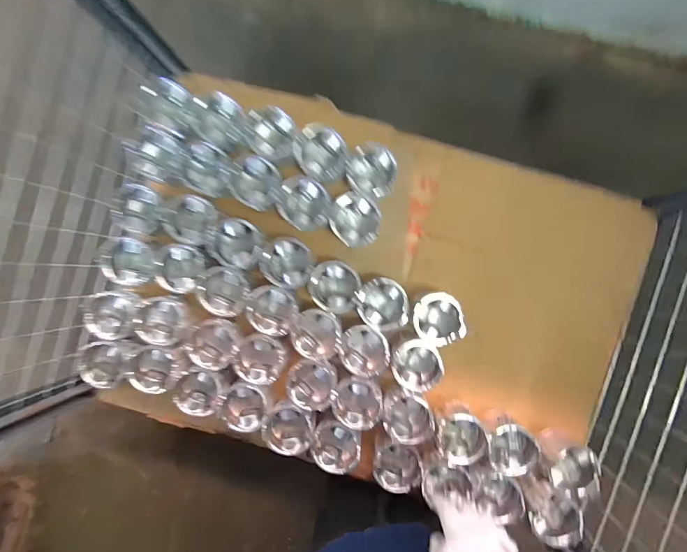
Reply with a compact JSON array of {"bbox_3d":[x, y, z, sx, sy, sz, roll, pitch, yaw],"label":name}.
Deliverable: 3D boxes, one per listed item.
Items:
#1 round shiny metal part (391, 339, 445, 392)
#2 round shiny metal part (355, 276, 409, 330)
[{"bbox_3d":[0.141,0.167,0.742,0.087,0.057,0.088,0,91,3],"label":"round shiny metal part"},{"bbox_3d":[0.073,0.052,0.748,0.088,0.071,0.096,0,91,3],"label":"round shiny metal part"}]

